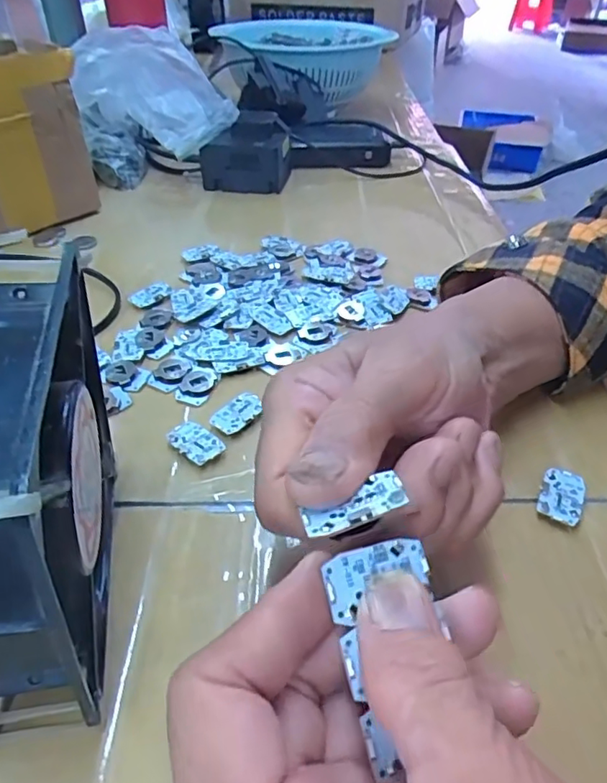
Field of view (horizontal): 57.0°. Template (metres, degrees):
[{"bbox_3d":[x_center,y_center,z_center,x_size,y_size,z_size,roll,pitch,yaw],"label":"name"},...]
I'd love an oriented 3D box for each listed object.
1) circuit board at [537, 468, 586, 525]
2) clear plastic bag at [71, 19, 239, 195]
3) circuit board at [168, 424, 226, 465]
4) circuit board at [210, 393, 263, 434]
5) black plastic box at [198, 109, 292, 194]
[{"bbox_3d":[0.117,0.049,0.254,0.018,0.008,0.028,20,45,18],"label":"circuit board"},{"bbox_3d":[-0.134,-0.261,0.512,0.130,0.121,0.060,-2,43,-5],"label":"clear plastic bag"},{"bbox_3d":[-0.053,0.026,0.276,0.029,0.005,0.017,30,49,27],"label":"circuit board"},{"bbox_3d":[-0.034,0.012,0.291,0.018,0.006,0.029,25,47,22],"label":"circuit board"},{"bbox_3d":[-0.054,-0.227,0.529,0.085,0.055,0.060,-3,43,-6],"label":"black plastic box"}]

